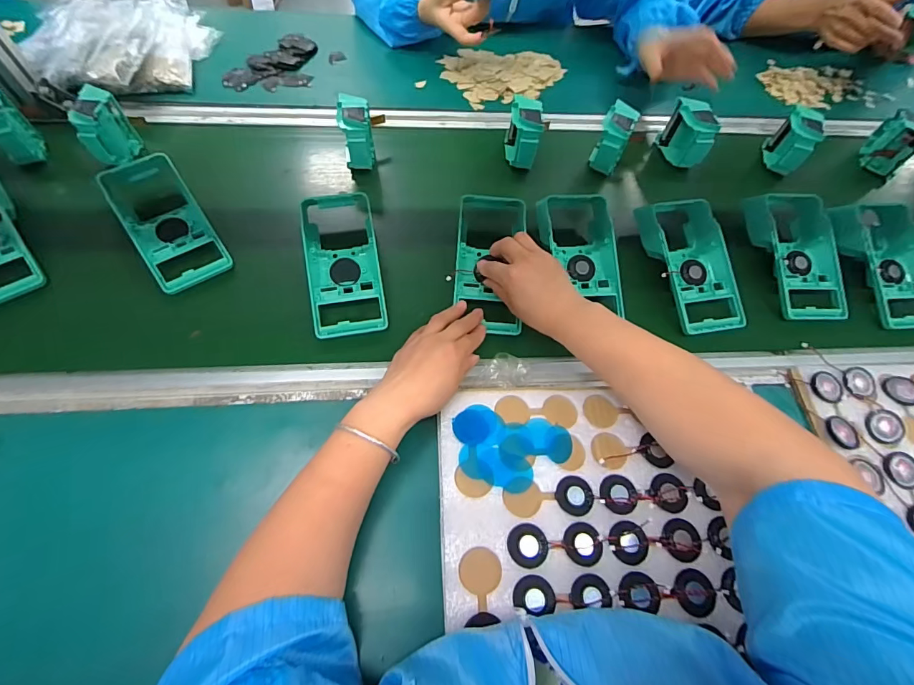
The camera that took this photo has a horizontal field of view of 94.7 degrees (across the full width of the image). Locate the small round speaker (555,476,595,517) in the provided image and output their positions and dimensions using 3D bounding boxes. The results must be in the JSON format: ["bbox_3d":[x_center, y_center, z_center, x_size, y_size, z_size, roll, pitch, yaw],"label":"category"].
[{"bbox_3d":[0.106,0.137,0.376,0.033,0.004,0.033,2,63,-3],"label":"small round speaker"}]

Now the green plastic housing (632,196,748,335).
[{"bbox_3d":[0.294,-0.101,0.531,0.092,0.044,0.184,-9,64,-8],"label":"green plastic housing"}]

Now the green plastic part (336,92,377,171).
[{"bbox_3d":[-0.137,-0.283,0.580,0.048,0.079,0.069,-7,63,-7],"label":"green plastic part"}]

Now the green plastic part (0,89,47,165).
[{"bbox_3d":[-0.577,-0.279,0.537,0.047,0.063,0.087,-40,72,-21],"label":"green plastic part"}]

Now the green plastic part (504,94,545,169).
[{"bbox_3d":[0.095,-0.299,0.600,0.045,0.070,0.077,7,62,-1],"label":"green plastic part"}]

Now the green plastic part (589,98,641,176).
[{"bbox_3d":[0.221,-0.290,0.611,0.050,0.076,0.071,23,63,8],"label":"green plastic part"}]

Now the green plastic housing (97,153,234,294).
[{"bbox_3d":[-0.345,-0.148,0.496,0.080,0.040,0.178,-32,69,-18],"label":"green plastic housing"}]

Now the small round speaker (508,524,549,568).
[{"bbox_3d":[0.060,0.171,0.354,0.033,0.004,0.032,2,63,-3],"label":"small round speaker"}]

